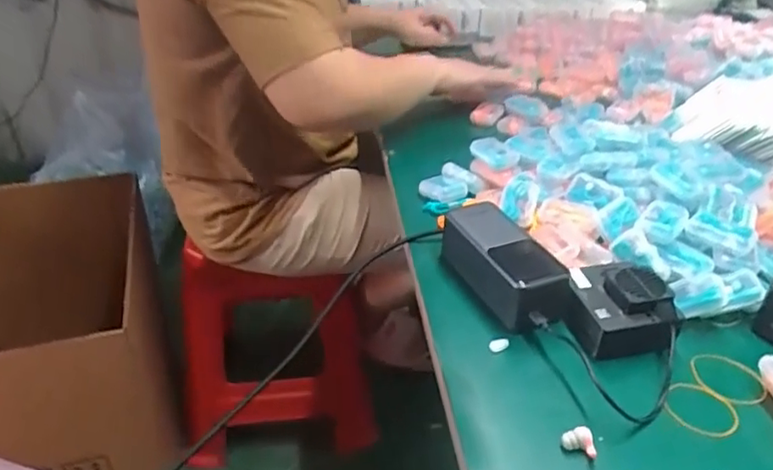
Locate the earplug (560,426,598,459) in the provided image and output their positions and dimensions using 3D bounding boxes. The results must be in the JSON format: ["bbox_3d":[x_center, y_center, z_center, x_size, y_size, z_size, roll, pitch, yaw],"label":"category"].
[{"bbox_3d":[0.127,0.135,0.393,0.022,0.019,0.013,14,35,18],"label":"earplug"}]

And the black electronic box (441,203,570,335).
[{"bbox_3d":[0.102,0.025,0.518,0.059,0.047,0.136,-12,36,-20],"label":"black electronic box"}]

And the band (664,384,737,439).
[{"bbox_3d":[0.222,0.122,0.423,0.047,0.004,0.045,3,38,-2],"label":"band"}]

